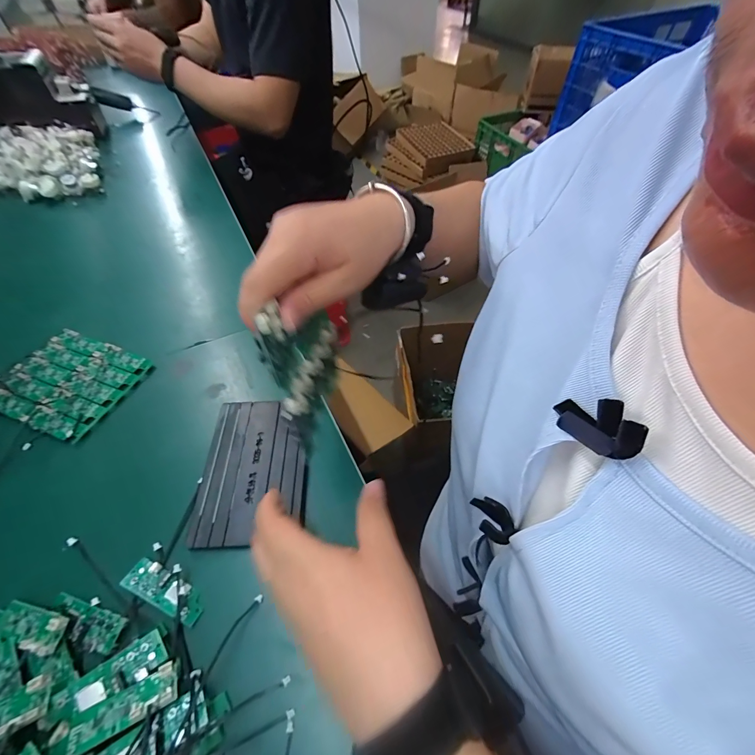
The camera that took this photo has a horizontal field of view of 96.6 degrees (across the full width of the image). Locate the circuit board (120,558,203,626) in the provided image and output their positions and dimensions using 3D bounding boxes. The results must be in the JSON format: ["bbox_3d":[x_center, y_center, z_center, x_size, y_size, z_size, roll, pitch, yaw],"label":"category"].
[{"bbox_3d":[-0.175,0.175,0.277,0.069,0.010,0.022,20,58,14],"label":"circuit board"}]

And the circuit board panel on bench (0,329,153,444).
[{"bbox_3d":[-0.370,0.004,0.407,0.138,0.020,0.118,17,57,12],"label":"circuit board panel on bench"}]

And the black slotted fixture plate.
[{"bbox_3d":[-0.124,0.088,0.341,0.103,0.007,0.146,-3,55,-1],"label":"black slotted fixture plate"}]

